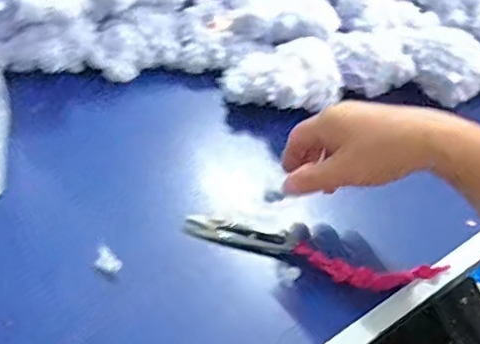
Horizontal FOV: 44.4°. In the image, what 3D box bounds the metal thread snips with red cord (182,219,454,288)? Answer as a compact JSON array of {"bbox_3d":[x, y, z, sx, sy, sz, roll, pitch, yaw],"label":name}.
[{"bbox_3d":[0.059,0.073,0.515,0.228,0.013,0.042,11,43,9],"label":"metal thread snips with red cord"}]

